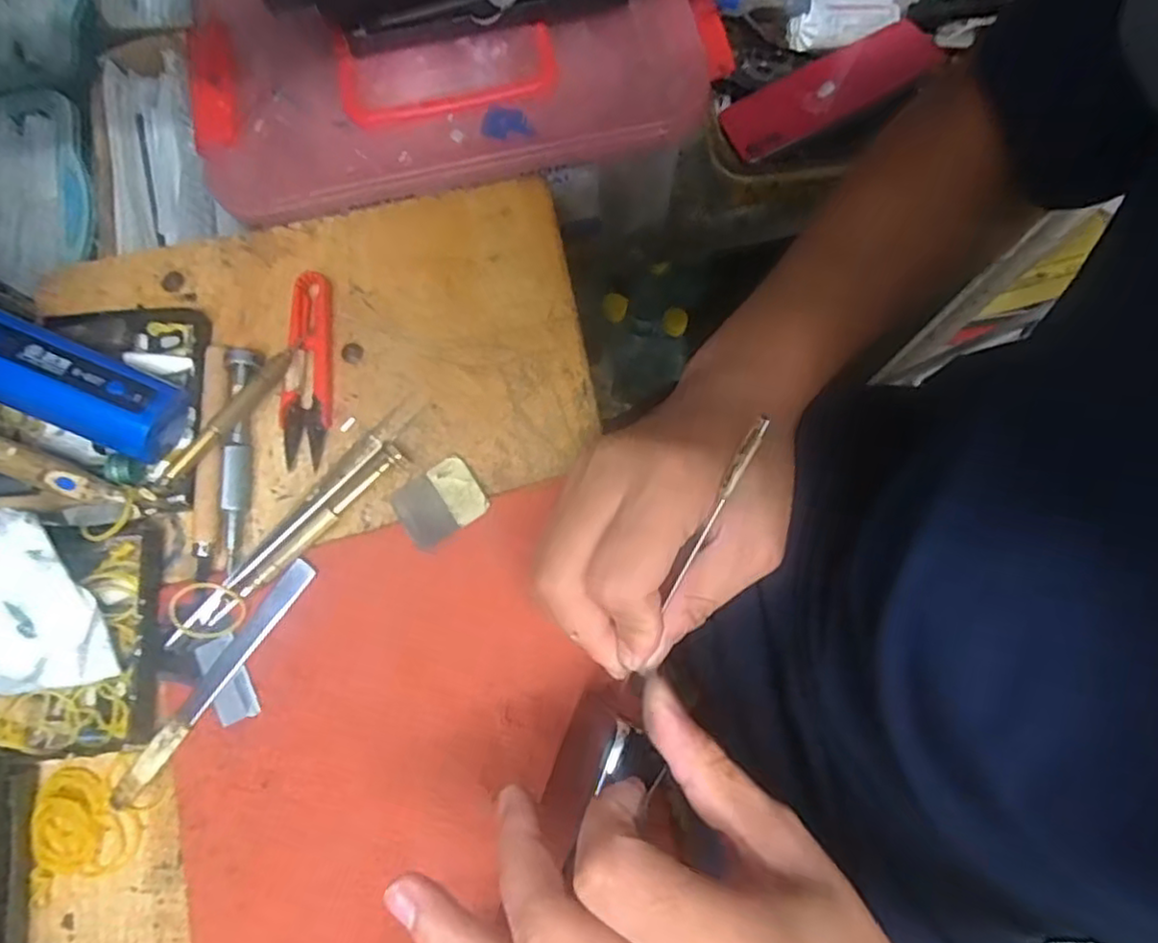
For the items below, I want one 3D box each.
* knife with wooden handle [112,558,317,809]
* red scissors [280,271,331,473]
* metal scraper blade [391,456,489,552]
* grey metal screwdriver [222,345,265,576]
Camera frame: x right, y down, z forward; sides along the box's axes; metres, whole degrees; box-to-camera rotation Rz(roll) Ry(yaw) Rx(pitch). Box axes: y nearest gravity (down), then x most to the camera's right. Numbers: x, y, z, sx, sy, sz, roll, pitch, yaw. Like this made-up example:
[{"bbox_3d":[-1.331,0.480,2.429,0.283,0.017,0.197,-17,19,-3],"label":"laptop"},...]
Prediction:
[{"bbox_3d":[-0.163,0.093,0.301,0.013,0.004,0.125,36,79,9],"label":"knife with wooden handle"},{"bbox_3d":[-0.137,-0.053,0.338,0.022,0.009,0.099,-1,76,1],"label":"red scissors"},{"bbox_3d":[-0.067,0.014,0.320,0.040,0.006,0.034,-34,78,-7],"label":"metal scraper blade"},{"bbox_3d":[-0.163,-0.007,0.322,0.014,0.017,0.105,-2,76,1],"label":"grey metal screwdriver"}]

